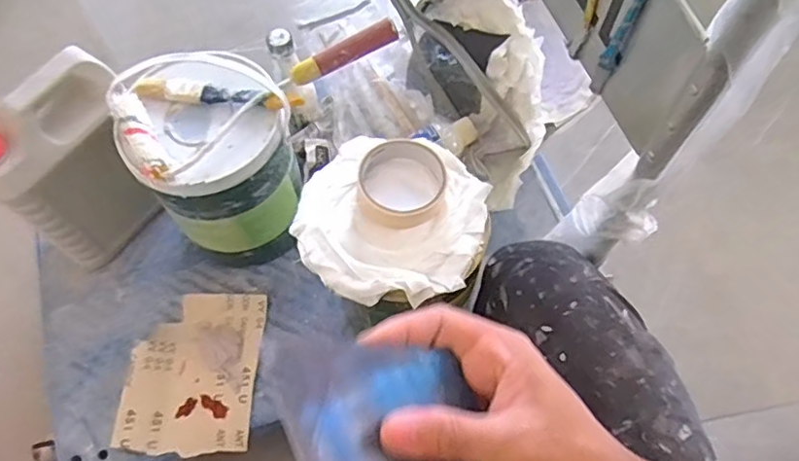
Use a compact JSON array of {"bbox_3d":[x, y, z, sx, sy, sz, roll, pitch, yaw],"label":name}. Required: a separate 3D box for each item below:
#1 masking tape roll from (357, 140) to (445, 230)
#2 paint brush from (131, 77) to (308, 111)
[{"bbox_3d":[0.002,-0.046,0.570,0.079,0.026,0.086,0,63,1],"label":"masking tape roll"},{"bbox_3d":[-0.186,-0.141,0.631,0.174,0.019,0.027,5,63,4],"label":"paint brush"}]

